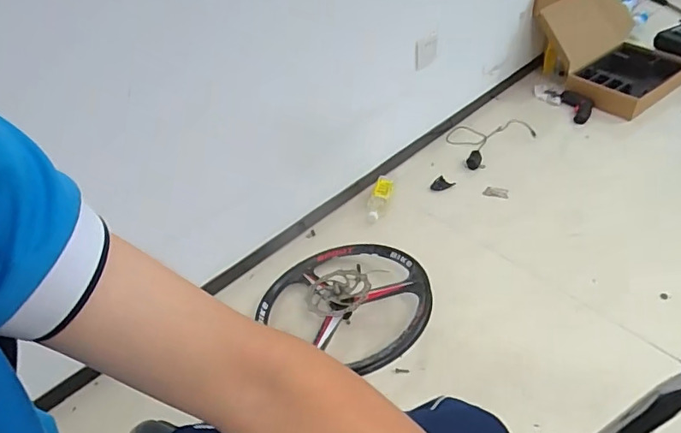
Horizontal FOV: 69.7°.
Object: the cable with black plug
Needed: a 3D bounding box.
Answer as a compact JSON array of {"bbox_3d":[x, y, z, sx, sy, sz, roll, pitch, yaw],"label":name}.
[{"bbox_3d":[0.514,-0.273,1.679,0.289,0.037,0.215,-23,46,-15],"label":"cable with black plug"}]

